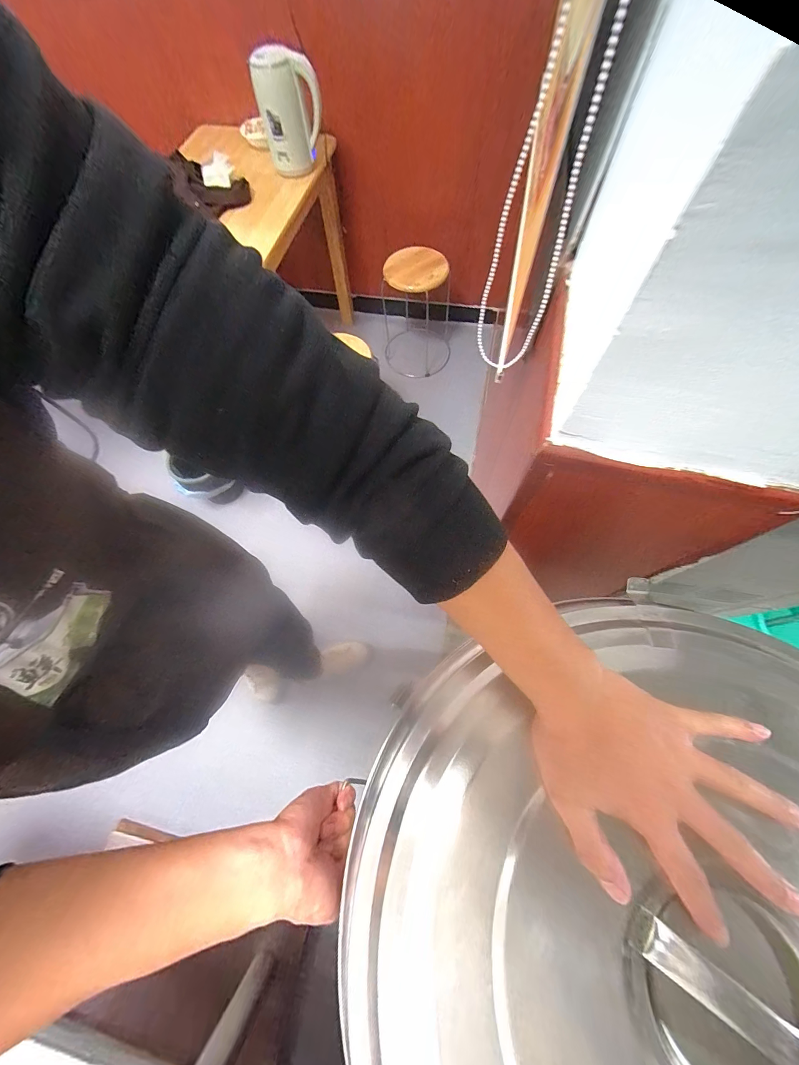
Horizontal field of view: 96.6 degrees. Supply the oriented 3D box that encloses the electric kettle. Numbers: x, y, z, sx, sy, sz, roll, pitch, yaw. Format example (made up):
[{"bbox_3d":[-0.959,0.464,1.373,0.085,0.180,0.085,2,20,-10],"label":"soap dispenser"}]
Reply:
[{"bbox_3d":[-0.349,-1.344,1.140,0.177,0.255,0.137,-18,69,-5],"label":"electric kettle"}]

